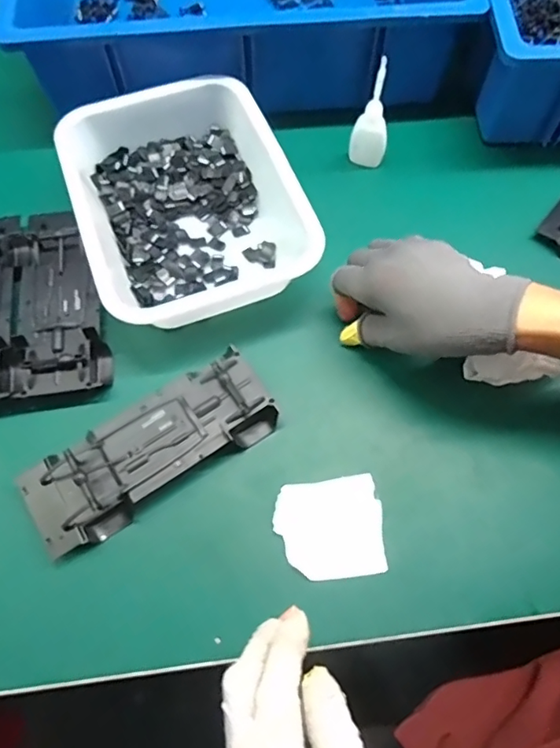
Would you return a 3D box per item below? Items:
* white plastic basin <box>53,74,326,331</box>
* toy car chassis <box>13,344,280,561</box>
[{"bbox_3d":[-0.087,-0.158,0.493,0.185,0.063,0.231,-20,67,-8],"label":"white plastic basin"},{"bbox_3d":[-0.098,0.055,0.410,0.194,0.025,0.076,-32,69,-13],"label":"toy car chassis"}]

